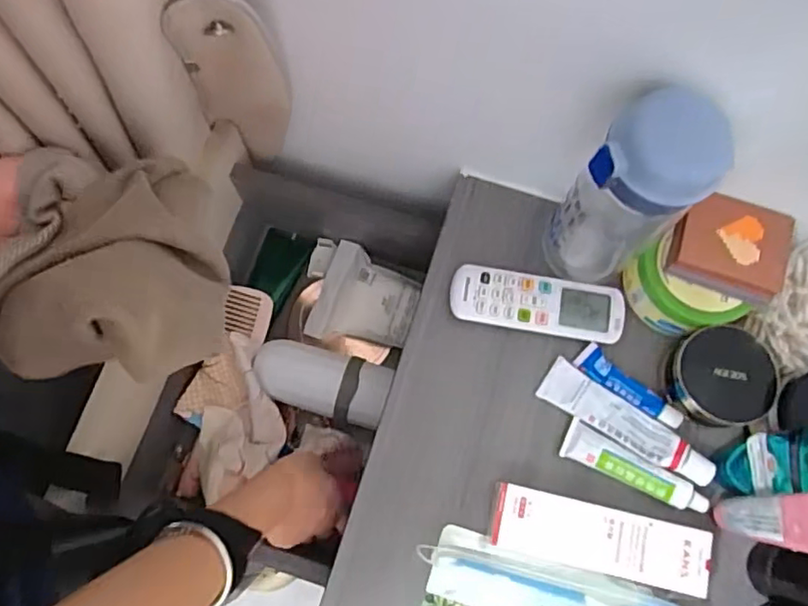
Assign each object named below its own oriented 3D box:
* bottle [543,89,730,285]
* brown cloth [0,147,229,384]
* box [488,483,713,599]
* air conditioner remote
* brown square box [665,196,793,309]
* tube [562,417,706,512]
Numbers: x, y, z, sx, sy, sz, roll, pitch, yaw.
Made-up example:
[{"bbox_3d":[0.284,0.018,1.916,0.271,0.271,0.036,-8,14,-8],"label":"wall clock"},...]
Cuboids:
[{"bbox_3d":[0.156,-0.071,0.440,0.070,0.191,0.062,36,77,8],"label":"bottle"},{"bbox_3d":[-0.161,-0.023,0.332,0.119,0.074,0.118,6,75,0],"label":"brown cloth"},{"bbox_3d":[0.145,0.176,0.458,0.159,0.024,0.048,12,75,2],"label":"box"},{"bbox_3d":[0.111,0.001,0.510,0.143,0.017,0.048,9,75,1],"label":"air conditioner remote"},{"bbox_3d":[0.250,-0.046,0.470,0.085,0.022,0.072,21,75,5],"label":"brown square box"},{"bbox_3d":[0.182,0.129,0.477,0.114,0.011,0.032,24,75,5],"label":"tube"}]

